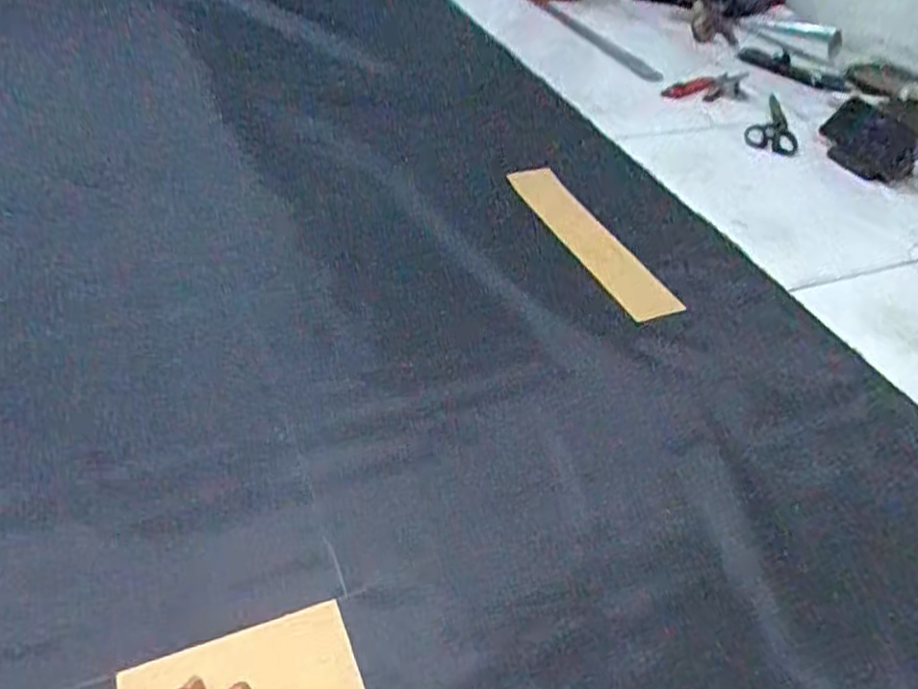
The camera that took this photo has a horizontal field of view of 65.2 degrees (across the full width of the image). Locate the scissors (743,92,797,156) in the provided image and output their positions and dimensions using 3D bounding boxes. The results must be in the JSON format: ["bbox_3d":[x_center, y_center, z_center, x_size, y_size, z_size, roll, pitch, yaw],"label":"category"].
[{"bbox_3d":[0.511,-0.362,1.175,0.080,0.012,0.193,15,45,11],"label":"scissors"}]

